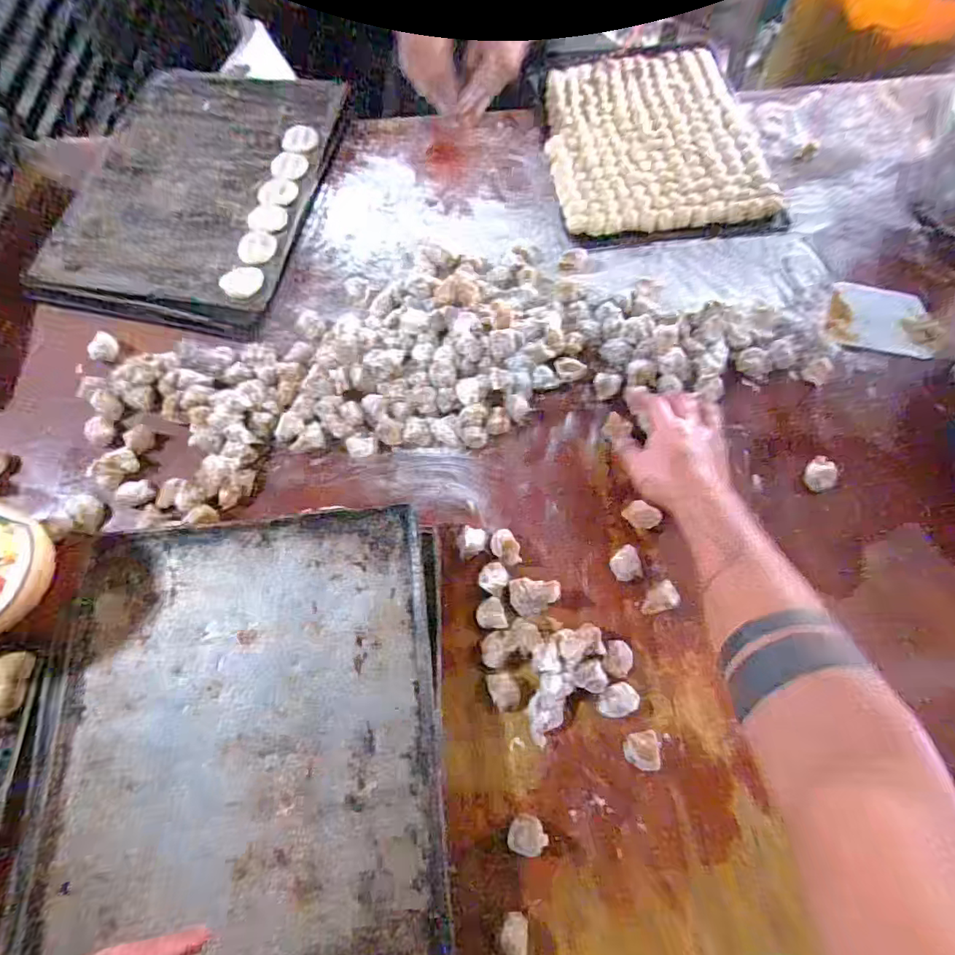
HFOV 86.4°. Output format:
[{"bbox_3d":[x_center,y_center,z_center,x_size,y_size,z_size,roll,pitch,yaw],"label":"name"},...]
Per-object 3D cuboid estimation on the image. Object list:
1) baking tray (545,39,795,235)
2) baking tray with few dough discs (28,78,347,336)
[{"bbox_3d":[0.276,-0.547,0.810,0.329,0.020,0.406,-6,72,-3],"label":"baking tray"},{"bbox_3d":[-0.413,-0.438,0.757,0.342,0.034,0.467,11,72,3],"label":"baking tray with few dough discs"}]

